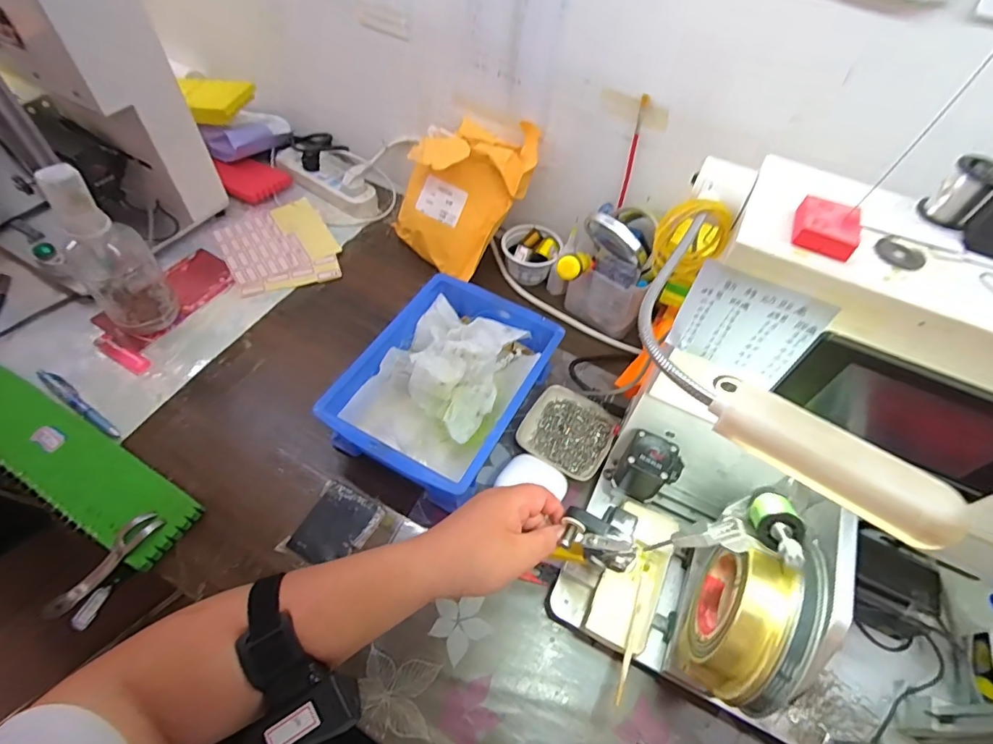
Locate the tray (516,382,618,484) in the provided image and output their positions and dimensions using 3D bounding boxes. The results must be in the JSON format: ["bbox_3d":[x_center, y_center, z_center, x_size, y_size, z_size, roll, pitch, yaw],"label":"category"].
[{"bbox_3d":[0.081,0.070,0.571,0.097,0.020,0.096,29,58,15],"label":"tray"}]

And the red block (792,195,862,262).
[{"bbox_3d":[0.176,-0.078,0.266,0.031,0.012,0.032,25,57,13],"label":"red block"}]

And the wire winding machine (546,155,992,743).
[{"bbox_3d":[0.255,0.109,0.344,0.341,0.338,0.240,22,56,10],"label":"wire winding machine"}]

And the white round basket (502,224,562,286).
[{"bbox_3d":[0.047,-0.169,0.716,0.080,0.052,0.069,9,55,2],"label":"white round basket"}]

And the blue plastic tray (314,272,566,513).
[{"bbox_3d":[-0.056,0.016,0.570,0.175,0.081,0.243,27,57,14],"label":"blue plastic tray"}]

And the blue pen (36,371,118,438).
[{"bbox_3d":[-0.475,0.035,0.565,0.140,0.017,0.017,30,58,16],"label":"blue pen"}]

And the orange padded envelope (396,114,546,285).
[{"bbox_3d":[-0.049,-0.249,0.677,0.153,0.217,0.049,36,25,5],"label":"orange padded envelope"}]

